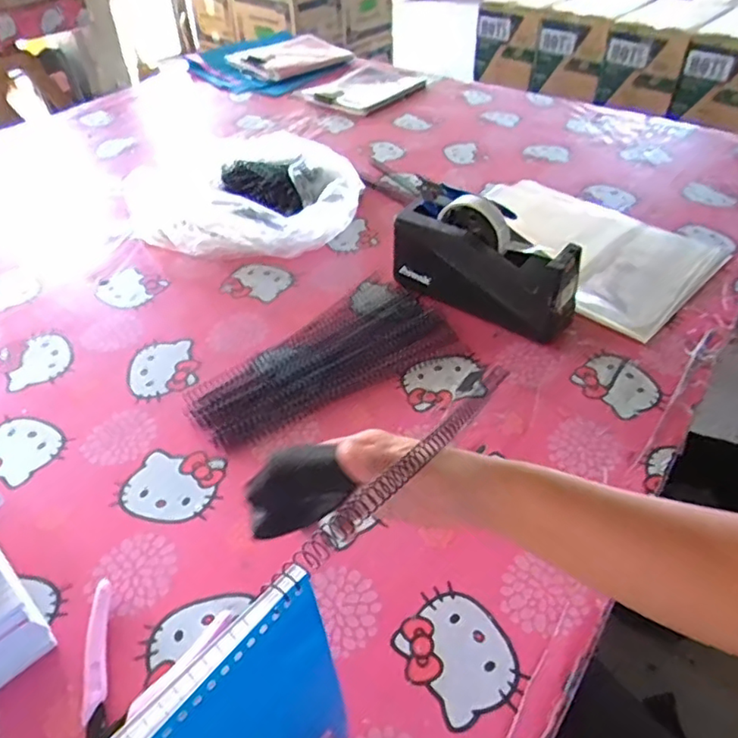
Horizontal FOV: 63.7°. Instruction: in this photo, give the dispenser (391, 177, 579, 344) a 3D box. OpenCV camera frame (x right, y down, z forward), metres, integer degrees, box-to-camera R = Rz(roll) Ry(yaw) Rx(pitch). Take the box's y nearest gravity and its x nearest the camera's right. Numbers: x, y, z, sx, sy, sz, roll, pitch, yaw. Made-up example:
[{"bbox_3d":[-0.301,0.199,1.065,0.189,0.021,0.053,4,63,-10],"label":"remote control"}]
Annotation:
[{"bbox_3d":[0.128,-0.121,0.661,0.204,0.117,0.066,25,49,25],"label":"dispenser"}]

